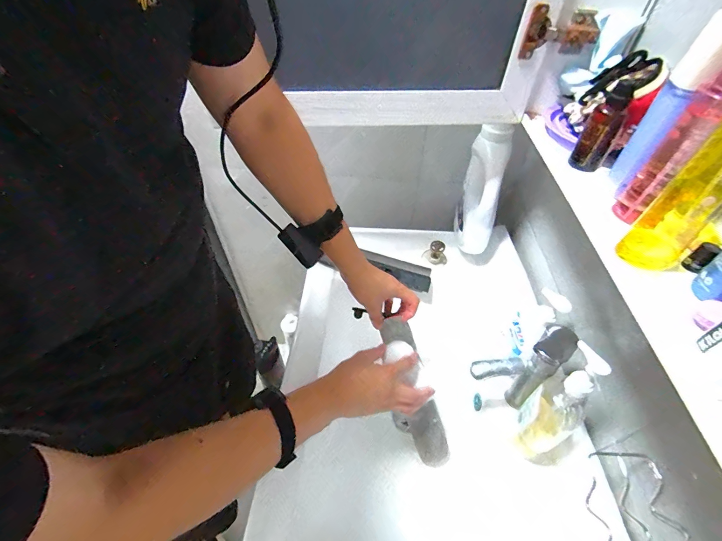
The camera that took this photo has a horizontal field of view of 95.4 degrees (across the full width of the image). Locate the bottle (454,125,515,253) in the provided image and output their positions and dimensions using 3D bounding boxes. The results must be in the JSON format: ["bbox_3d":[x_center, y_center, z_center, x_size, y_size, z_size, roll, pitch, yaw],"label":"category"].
[{"bbox_3d":[0.252,-0.160,0.702,0.068,0.237,0.127,8,47,7],"label":"bottle"}]

